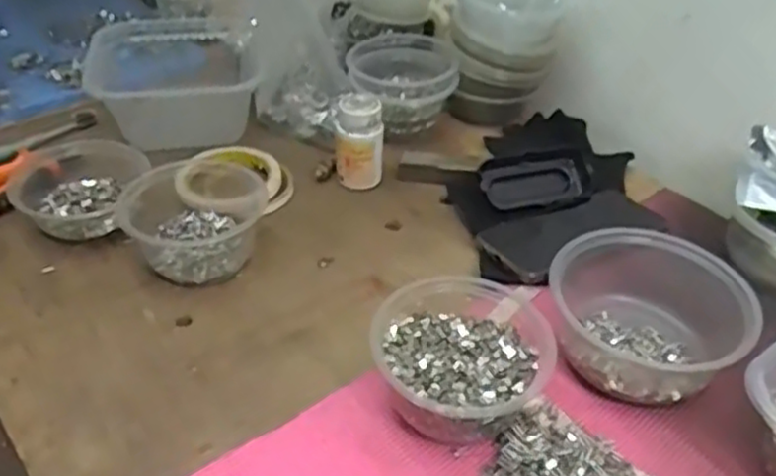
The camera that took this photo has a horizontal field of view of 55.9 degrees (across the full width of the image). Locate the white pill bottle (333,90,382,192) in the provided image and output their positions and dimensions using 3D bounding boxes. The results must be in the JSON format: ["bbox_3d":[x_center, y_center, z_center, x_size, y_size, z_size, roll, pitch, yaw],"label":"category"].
[{"bbox_3d":[-0.028,-0.091,0.700,0.046,0.082,0.044,1,40,0],"label":"white pill bottle"}]

